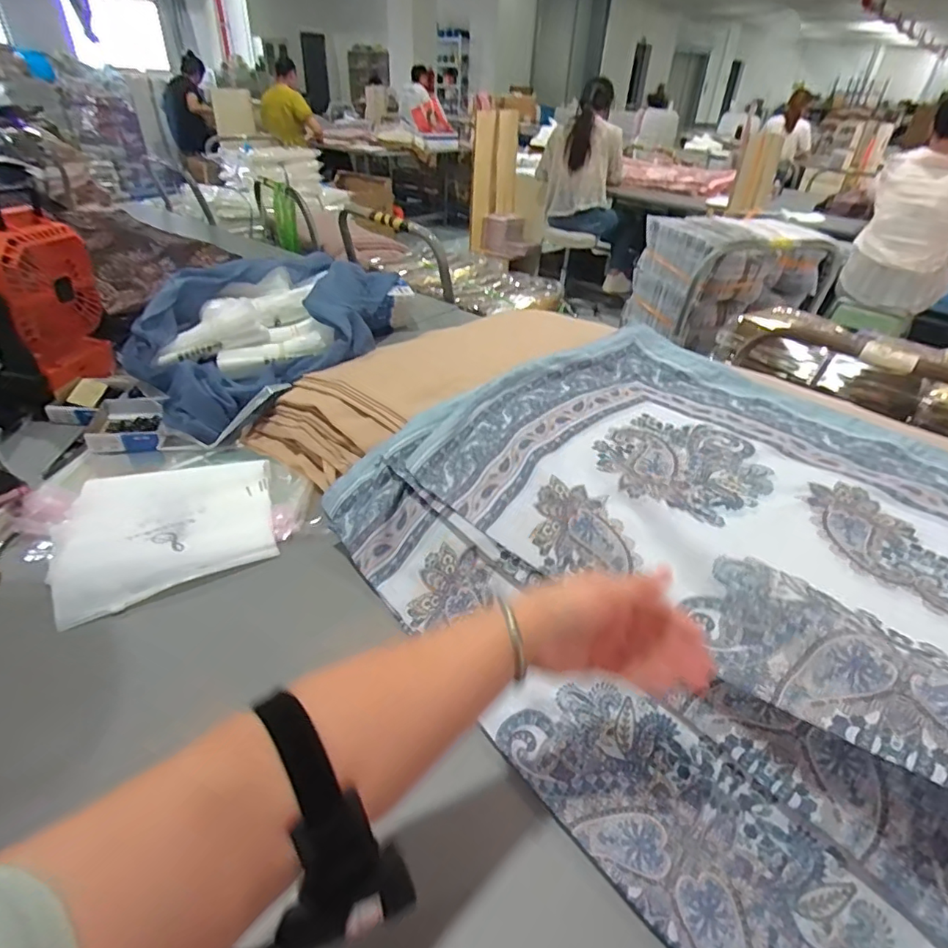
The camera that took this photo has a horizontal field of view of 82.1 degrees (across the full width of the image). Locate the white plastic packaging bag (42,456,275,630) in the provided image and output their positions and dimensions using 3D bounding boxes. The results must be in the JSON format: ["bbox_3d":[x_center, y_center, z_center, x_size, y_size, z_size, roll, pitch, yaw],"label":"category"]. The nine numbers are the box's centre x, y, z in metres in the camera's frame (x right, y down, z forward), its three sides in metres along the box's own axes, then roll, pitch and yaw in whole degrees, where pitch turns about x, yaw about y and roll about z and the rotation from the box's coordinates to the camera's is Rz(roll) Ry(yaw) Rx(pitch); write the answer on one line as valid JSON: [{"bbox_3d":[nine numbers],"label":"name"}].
[{"bbox_3d":[-0.390,0.060,0.702,0.253,0.028,0.241,-19,41,-27],"label":"white plastic packaging bag"}]

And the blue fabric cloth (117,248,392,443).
[{"bbox_3d":[-0.346,-0.284,1.040,0.556,0.160,0.386,-26,45,-34],"label":"blue fabric cloth"}]

